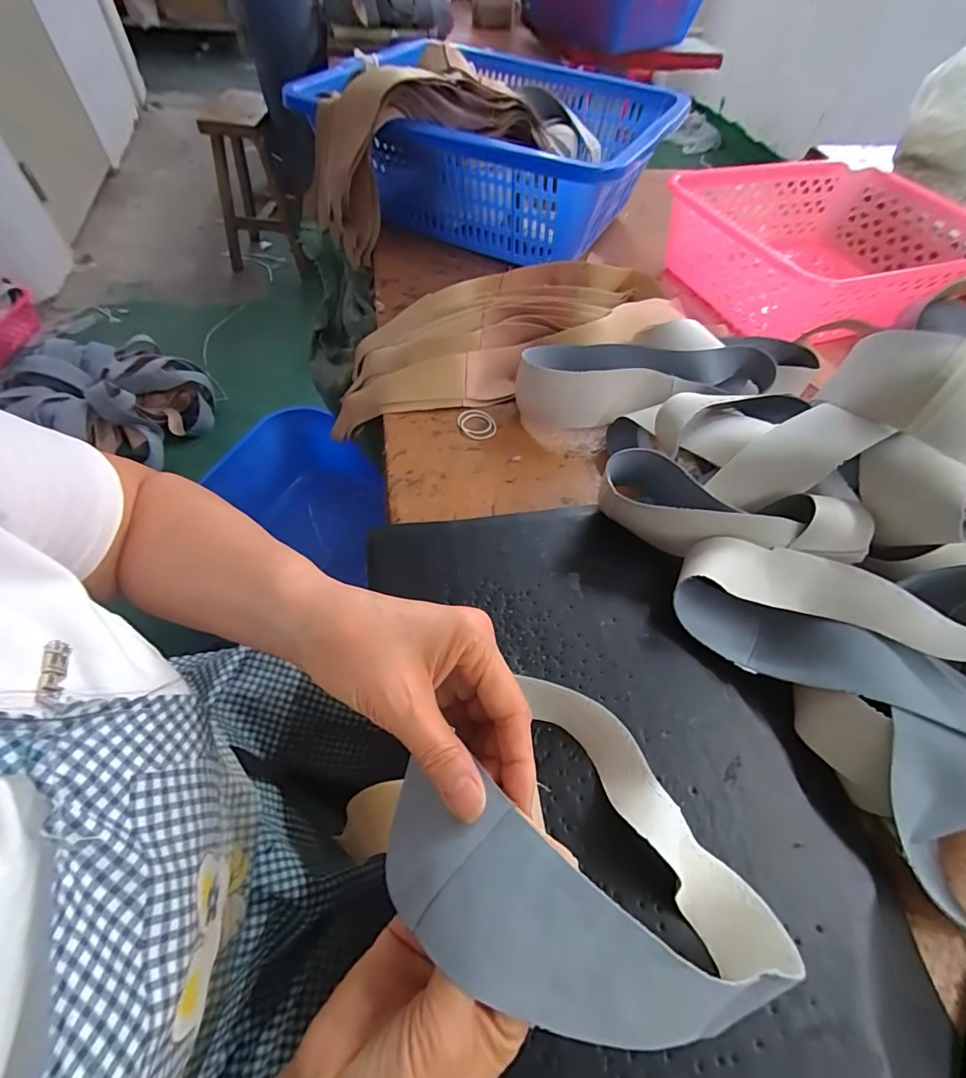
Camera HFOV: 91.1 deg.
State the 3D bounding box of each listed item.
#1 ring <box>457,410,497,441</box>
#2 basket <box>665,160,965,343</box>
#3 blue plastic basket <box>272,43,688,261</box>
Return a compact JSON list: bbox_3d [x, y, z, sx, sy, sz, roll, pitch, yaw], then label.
[{"bbox_3d":[-0.007,-0.131,0.543,0.045,0.004,0.042,1,65,-2],"label":"ring"},{"bbox_3d":[0.502,-0.423,0.707,0.428,0.120,0.314,-15,57,-14],"label":"basket"},{"bbox_3d":[0.036,-0.618,0.775,0.473,0.168,0.441,29,59,14],"label":"blue plastic basket"}]

